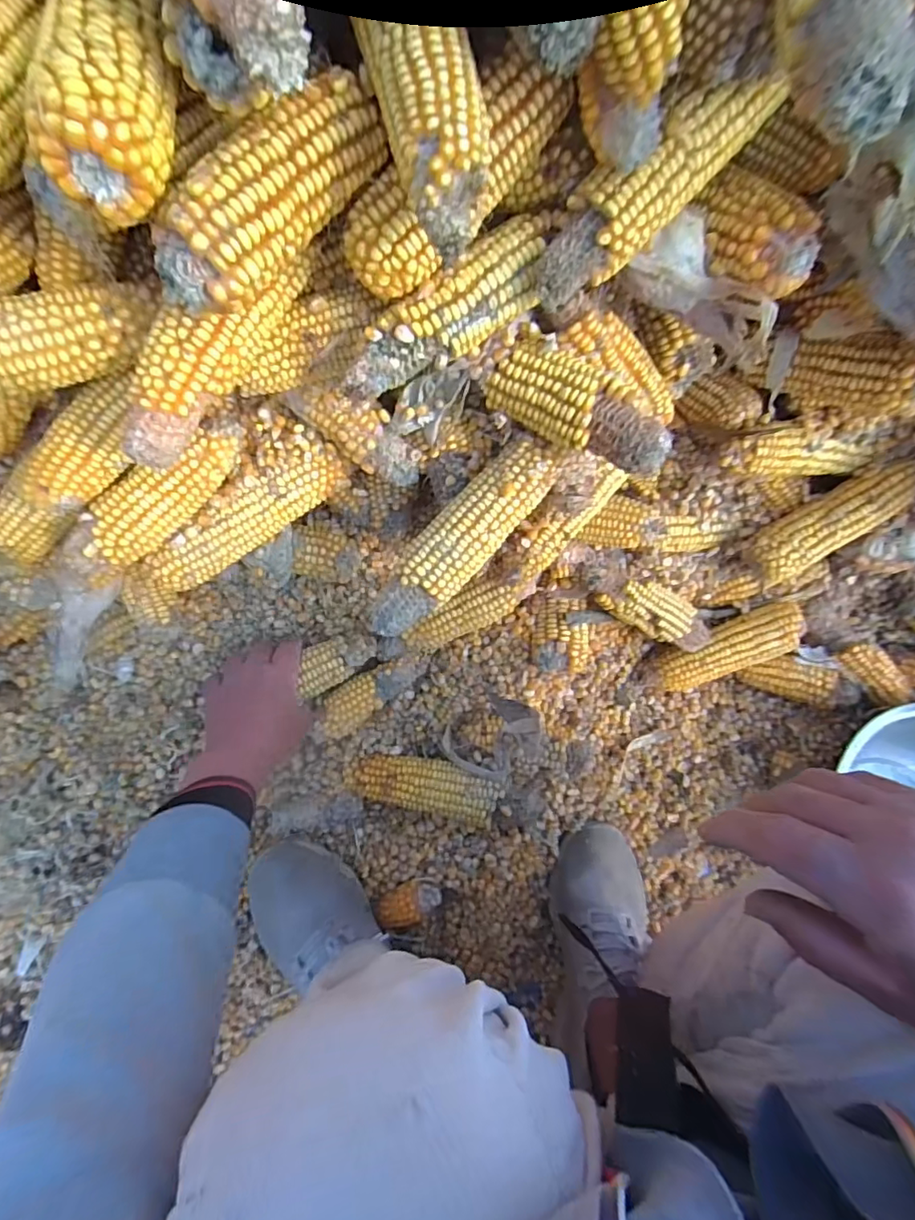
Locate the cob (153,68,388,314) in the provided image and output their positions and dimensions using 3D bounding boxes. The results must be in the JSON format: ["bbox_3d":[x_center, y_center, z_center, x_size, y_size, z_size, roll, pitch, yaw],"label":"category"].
[{"bbox_3d":[-0.091,-0.201,0.268,0.052,0.043,0.135,37,81,-1],"label":"cob"}]

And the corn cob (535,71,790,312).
[{"bbox_3d":[0.101,-0.233,0.310,0.145,0.048,0.044,-39,89,7],"label":"corn cob"}]

